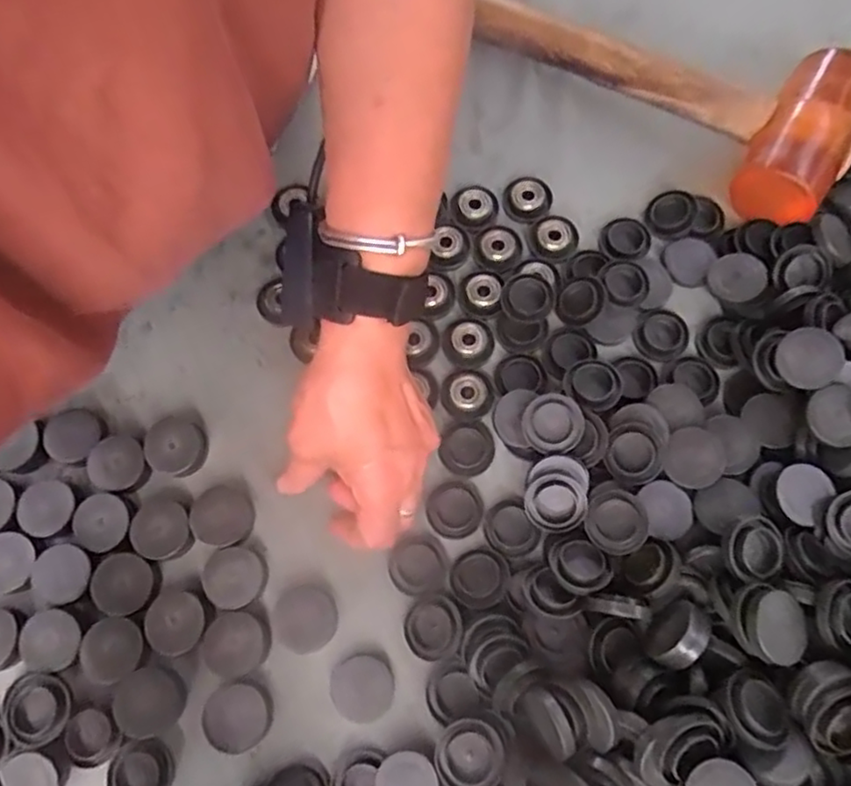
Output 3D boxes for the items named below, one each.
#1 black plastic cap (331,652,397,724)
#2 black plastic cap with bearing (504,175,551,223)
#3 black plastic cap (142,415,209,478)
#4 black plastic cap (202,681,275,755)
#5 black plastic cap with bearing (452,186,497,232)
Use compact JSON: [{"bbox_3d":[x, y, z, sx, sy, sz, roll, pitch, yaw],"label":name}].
[{"bbox_3d":[-0.034,0.157,0.350,0.032,0.006,0.033,-1,72,2],"label":"black plastic cap"},{"bbox_3d":[0.068,-0.129,0.436,0.031,0.007,0.032,-1,72,2],"label":"black plastic cap with bearing"},{"bbox_3d":[-0.148,0.032,0.389,0.037,0.016,0.032,18,73,8],"label":"black plastic cap"},{"bbox_3d":[-0.098,0.170,0.345,0.033,0.013,0.033,-1,72,2],"label":"black plastic cap"},{"bbox_3d":[0.033,-0.122,0.433,0.025,0.012,0.030,31,76,12],"label":"black plastic cap with bearing"}]

